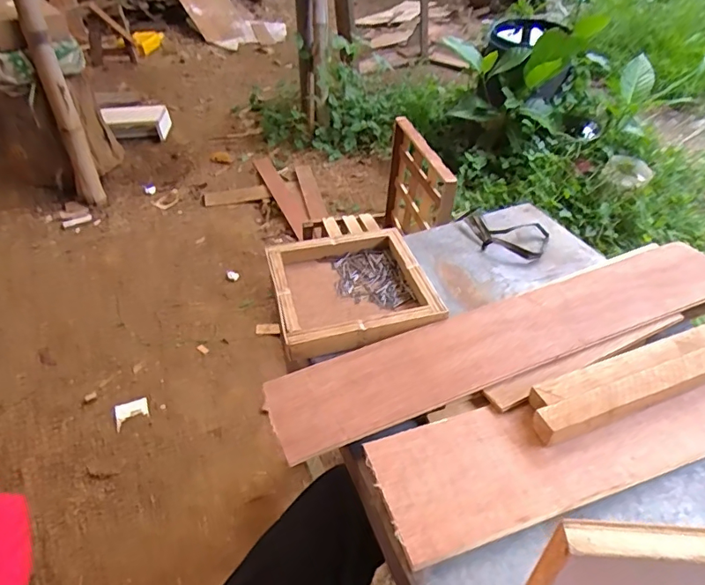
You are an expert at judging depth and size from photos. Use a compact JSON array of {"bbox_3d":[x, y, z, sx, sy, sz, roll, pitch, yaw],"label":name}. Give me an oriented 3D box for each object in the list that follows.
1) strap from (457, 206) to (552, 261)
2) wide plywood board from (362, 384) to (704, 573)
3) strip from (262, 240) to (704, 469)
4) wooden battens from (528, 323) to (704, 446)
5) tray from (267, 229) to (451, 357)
[{"bbox_3d":[0.262,-0.105,0.870,0.154,0.017,0.102,15,48,19],"label":"strap"},{"bbox_3d":[0.286,0.151,0.552,0.531,0.013,0.132,-13,42,-13],"label":"wide plywood board"},{"bbox_3d":[0.226,0.049,0.662,0.685,0.013,0.130,-17,43,-16],"label":"strip"},{"bbox_3d":[0.438,0.072,0.608,0.514,0.025,0.063,-16,43,-15],"label":"wooden battens"},{"bbox_3d":[-0.002,-0.008,0.744,0.221,0.040,0.229,-12,45,-8],"label":"tray"}]

